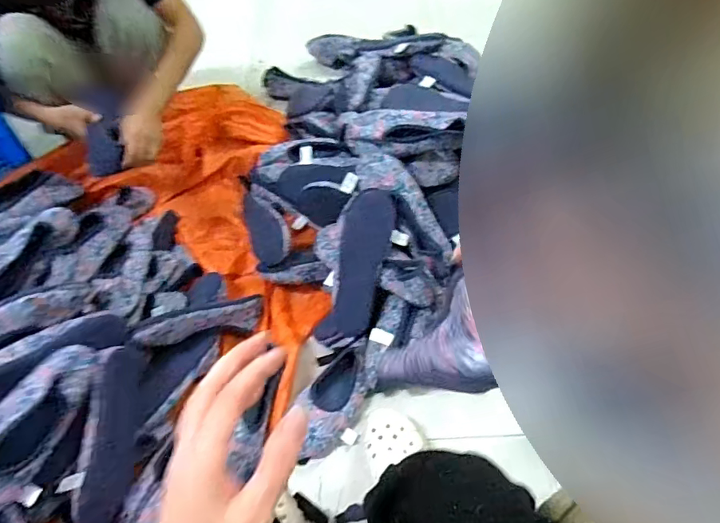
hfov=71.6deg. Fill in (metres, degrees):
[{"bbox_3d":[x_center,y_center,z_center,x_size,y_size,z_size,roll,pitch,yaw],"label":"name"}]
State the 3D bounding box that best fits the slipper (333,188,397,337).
[{"bbox_3d":[0.002,0.002,0.910,0.088,0.036,0.261,11,93,9],"label":"slipper"}]

